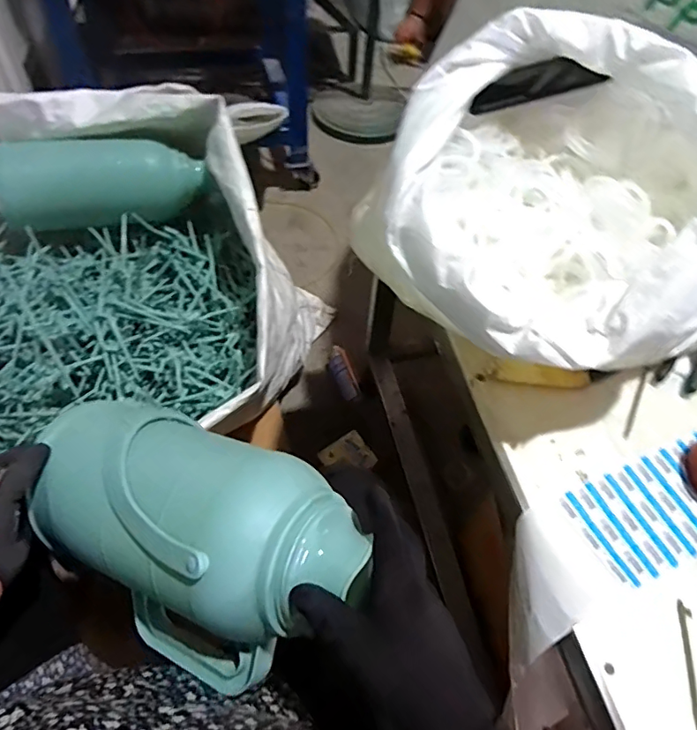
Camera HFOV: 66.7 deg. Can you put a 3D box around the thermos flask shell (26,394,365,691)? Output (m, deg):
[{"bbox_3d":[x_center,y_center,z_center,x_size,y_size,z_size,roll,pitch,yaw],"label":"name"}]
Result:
[{"bbox_3d":[-0.143,0.162,0.478,0.352,0.186,0.135,13,24,26],"label":"thermos flask shell"}]

